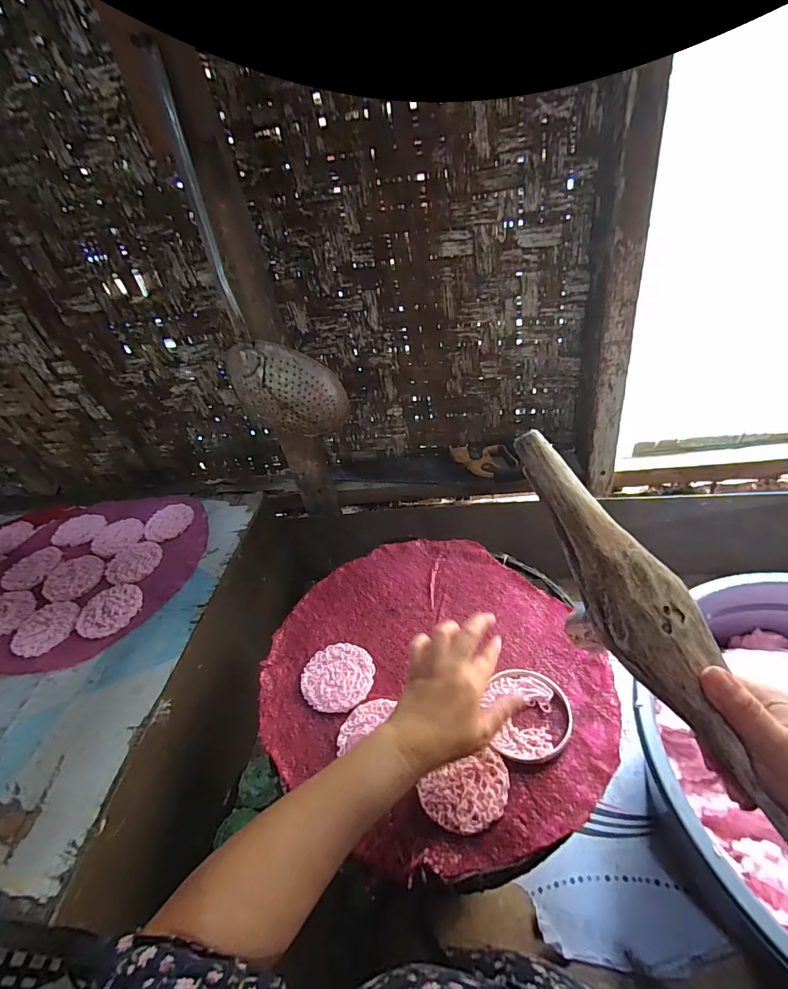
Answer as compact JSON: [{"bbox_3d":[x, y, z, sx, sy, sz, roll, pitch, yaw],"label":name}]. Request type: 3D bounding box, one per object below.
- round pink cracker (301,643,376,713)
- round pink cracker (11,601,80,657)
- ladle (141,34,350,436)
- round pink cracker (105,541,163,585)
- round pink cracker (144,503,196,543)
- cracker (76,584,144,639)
[{"bbox_3d":[-0.063,0.207,0.485,0.079,0.007,0.076,-4,41,3],"label":"round pink cracker"},{"bbox_3d":[-0.469,0.179,0.573,0.079,0.009,0.079,-4,41,3],"label":"round pink cracker"},{"bbox_3d":[-0.171,-0.246,0.537,0.142,0.408,0.082,-22,40,-12],"label":"ladle"},{"bbox_3d":[-0.397,0.100,0.645,0.085,0.005,0.080,-4,41,3],"label":"round pink cracker"},{"bbox_3d":[-0.374,0.044,0.705,0.080,0.004,0.076,-4,41,3],"label":"round pink cracker"},{"bbox_3d":[-0.385,0.156,0.576,0.078,0.010,0.080,-4,41,3],"label":"cracker"}]

